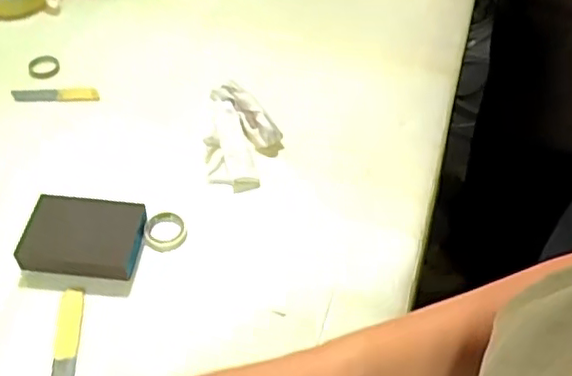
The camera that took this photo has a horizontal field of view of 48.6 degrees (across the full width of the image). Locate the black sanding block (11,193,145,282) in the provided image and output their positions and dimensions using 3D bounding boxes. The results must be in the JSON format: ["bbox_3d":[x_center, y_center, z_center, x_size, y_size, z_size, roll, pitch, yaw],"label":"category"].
[{"bbox_3d":[-0.181,0.044,0.572,0.099,0.028,0.071,4,50,1],"label":"black sanding block"}]

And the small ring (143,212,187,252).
[{"bbox_3d":[-0.113,0.042,0.595,0.039,0.015,0.038,1,50,-1],"label":"small ring"}]

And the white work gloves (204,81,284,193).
[{"bbox_3d":[-0.045,-0.055,0.666,0.078,0.036,0.129,4,50,1],"label":"white work gloves"}]

